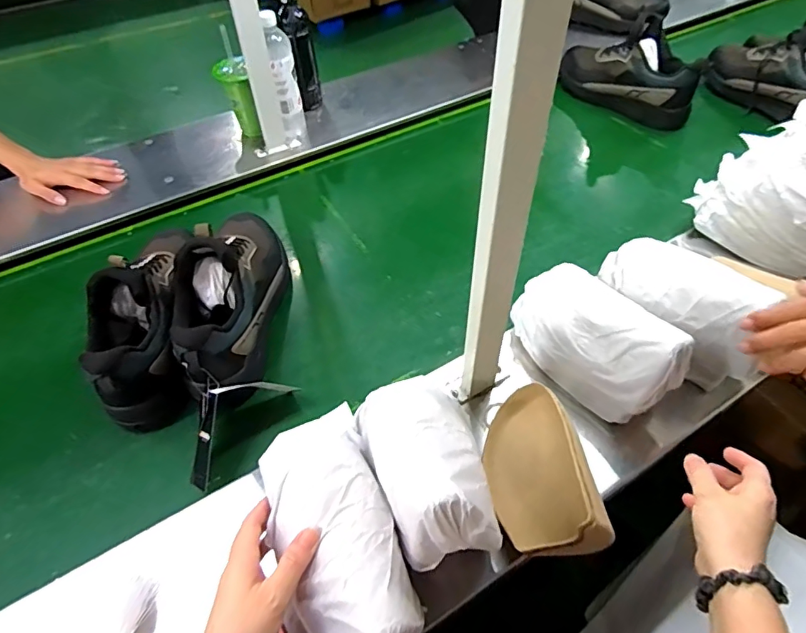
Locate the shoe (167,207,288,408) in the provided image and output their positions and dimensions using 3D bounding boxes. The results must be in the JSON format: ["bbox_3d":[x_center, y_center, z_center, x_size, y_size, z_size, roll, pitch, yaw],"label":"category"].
[{"bbox_3d":[-0.235,-0.050,0.680,0.104,0.164,0.315,1,51,2],"label":"shoe"}]

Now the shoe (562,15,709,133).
[{"bbox_3d":[0.485,-0.530,1.051,0.104,0.164,0.297,-35,58,-24],"label":"shoe"}]

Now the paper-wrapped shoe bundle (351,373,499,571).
[{"bbox_3d":[0.020,0.126,0.452,0.097,0.074,0.177,-14,35,-10],"label":"paper-wrapped shoe bundle"}]

